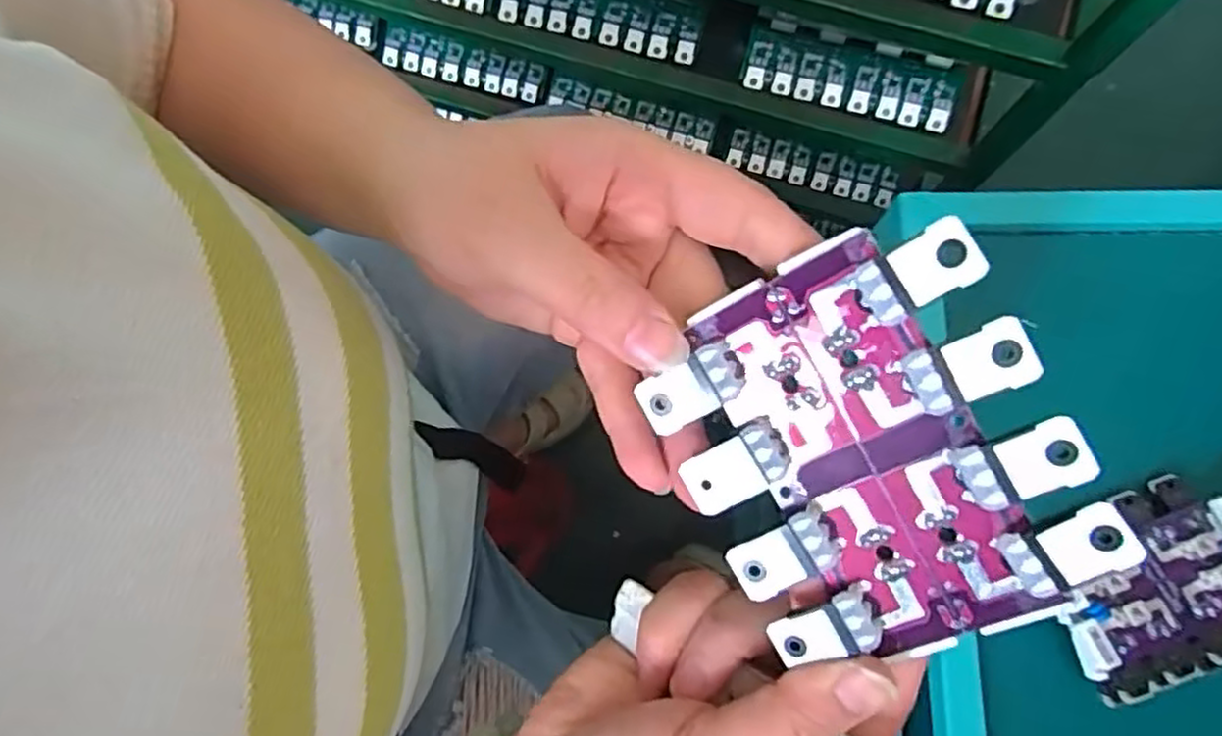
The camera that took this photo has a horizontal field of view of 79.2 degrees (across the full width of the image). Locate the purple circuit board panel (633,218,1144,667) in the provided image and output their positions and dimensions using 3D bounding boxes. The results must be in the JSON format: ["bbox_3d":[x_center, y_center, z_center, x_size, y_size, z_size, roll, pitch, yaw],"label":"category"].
[{"bbox_3d":[0.065,0.024,0.187,0.087,0.011,0.103,-28,90,25],"label":"purple circuit board panel"}]

